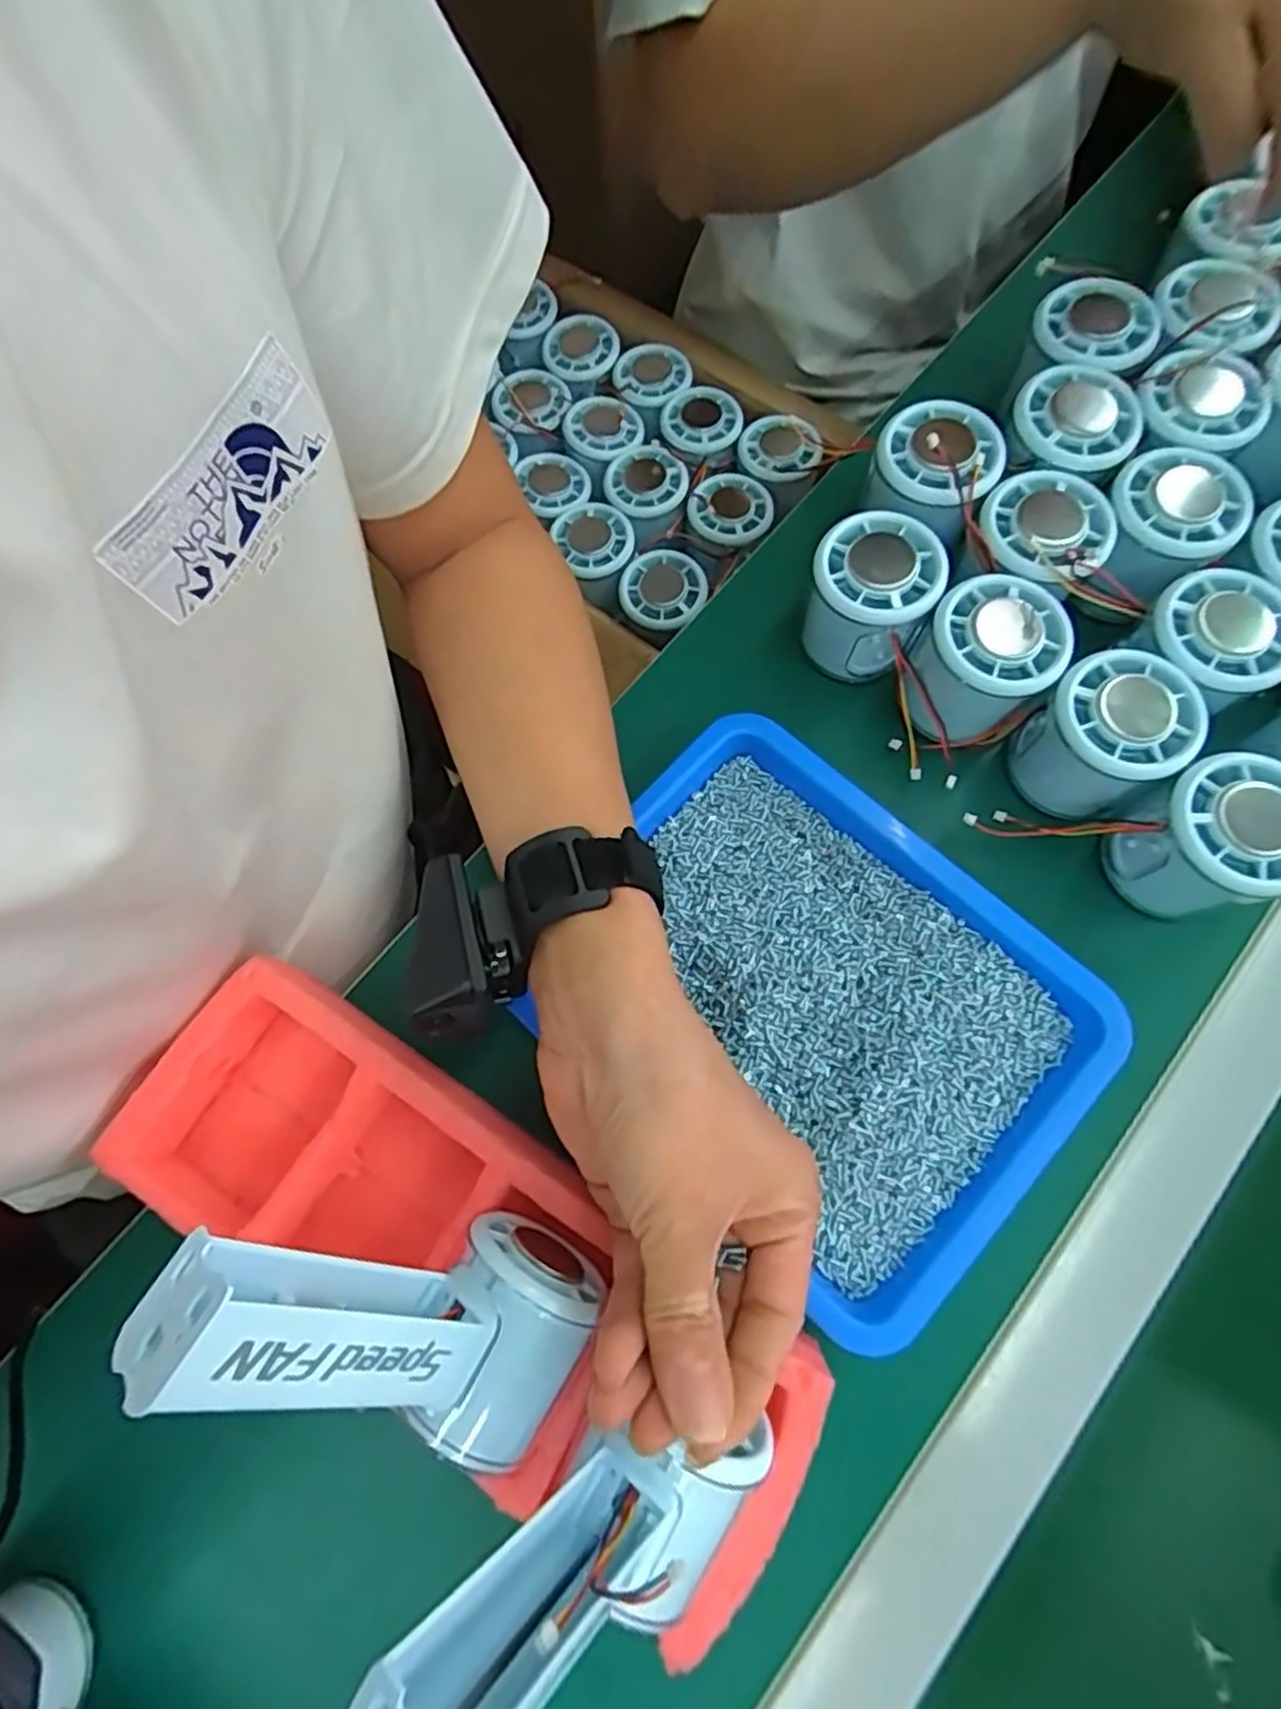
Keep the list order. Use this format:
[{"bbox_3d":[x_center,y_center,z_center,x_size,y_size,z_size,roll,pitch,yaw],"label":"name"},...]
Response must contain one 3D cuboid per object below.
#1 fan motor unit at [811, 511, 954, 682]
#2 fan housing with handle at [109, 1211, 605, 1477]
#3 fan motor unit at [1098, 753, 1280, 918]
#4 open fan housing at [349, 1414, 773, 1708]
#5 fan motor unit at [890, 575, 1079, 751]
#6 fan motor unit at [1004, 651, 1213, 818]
[{"bbox_3d":[0.106,-0.119,0.342,0.053,0.056,0.051,39,79,12],"label":"fan motor unit"},{"bbox_3d":[-0.071,0.140,0.215,0.042,0.142,0.066,14,71,45],"label":"fan housing with handle"},{"bbox_3d":[0.234,-0.005,0.300,0.053,0.056,0.053,-1,74,2],"label":"fan motor unit"},{"bbox_3d":[-0.014,0.192,0.189,0.047,0.130,0.049,5,73,30],"label":"open fan housing"},{"bbox_3d":[0.151,-0.085,0.324,0.055,0.052,0.056,-43,77,-9],"label":"fan motor unit"},{"bbox_3d":[0.200,-0.051,0.317,0.049,0.059,0.053,-1,74,2],"label":"fan motor unit"}]

